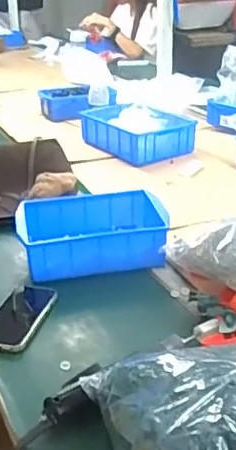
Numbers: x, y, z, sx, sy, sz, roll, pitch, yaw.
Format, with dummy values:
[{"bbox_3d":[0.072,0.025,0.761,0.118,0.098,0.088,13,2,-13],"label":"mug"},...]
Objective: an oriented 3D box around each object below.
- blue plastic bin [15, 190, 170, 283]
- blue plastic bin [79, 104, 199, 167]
[{"bbox_3d":[-0.045,0.015,0.995,0.245,0.079,0.192,-4,26,-5],"label":"blue plastic bin"},{"bbox_3d":[0.048,-0.260,1.580,0.211,0.086,0.313,-19,31,-32],"label":"blue plastic bin"}]

